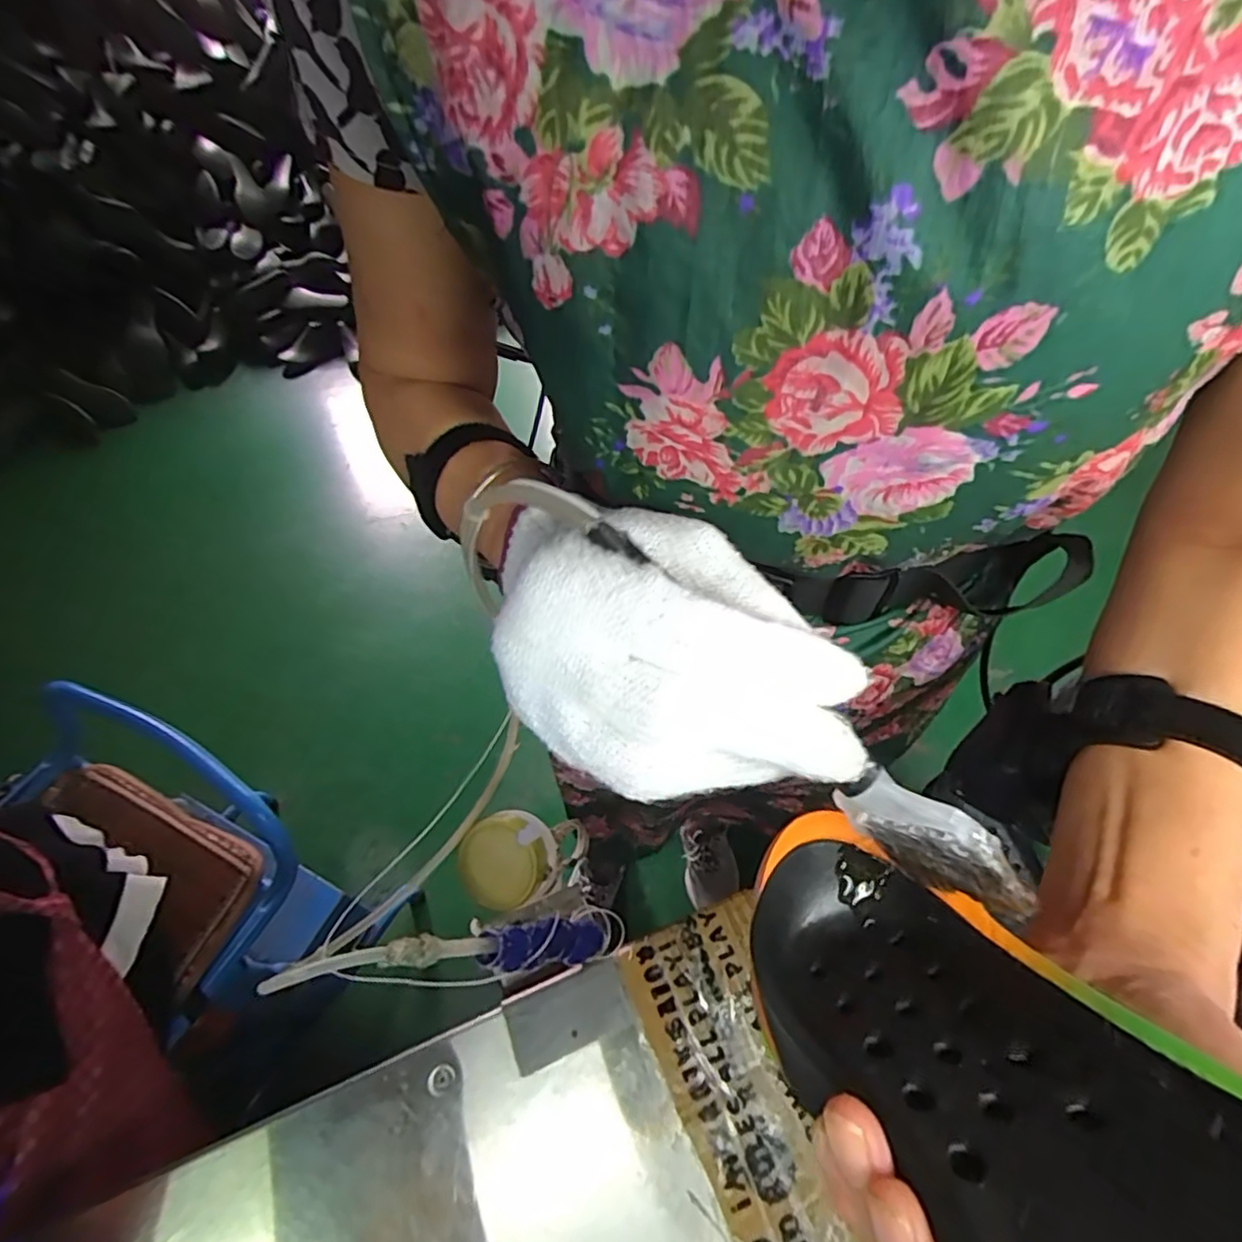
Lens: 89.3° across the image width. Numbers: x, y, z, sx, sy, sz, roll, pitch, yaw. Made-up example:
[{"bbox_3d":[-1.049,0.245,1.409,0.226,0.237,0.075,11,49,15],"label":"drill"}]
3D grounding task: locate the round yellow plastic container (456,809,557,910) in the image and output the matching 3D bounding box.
[{"bbox_3d":[-0.097,0.198,0.529,0.071,0.032,0.076,0,54,1],"label":"round yellow plastic container"}]

